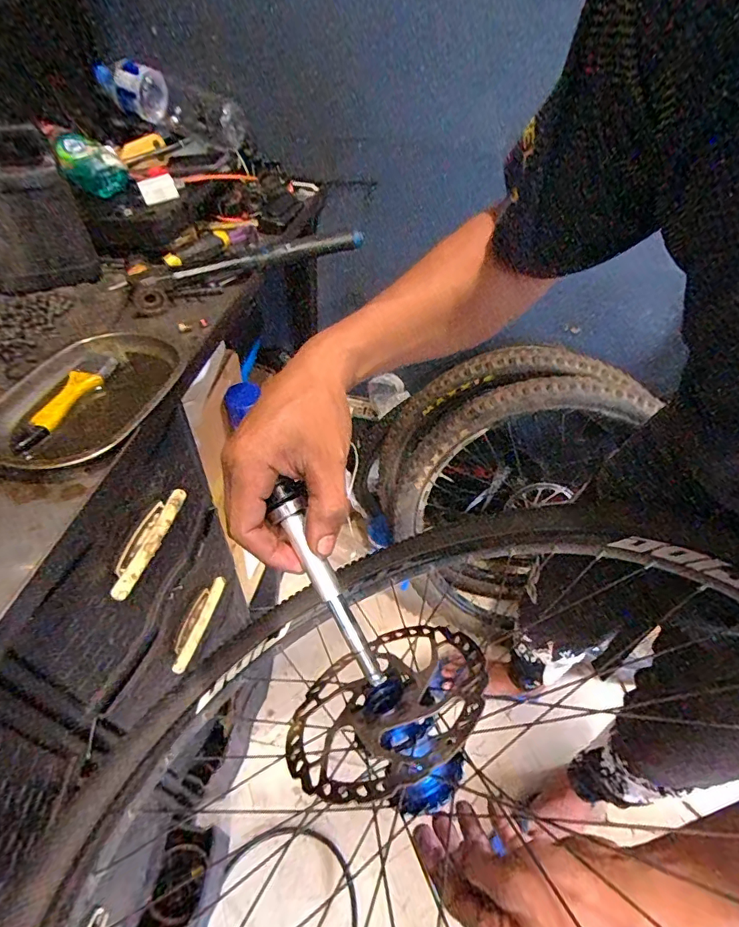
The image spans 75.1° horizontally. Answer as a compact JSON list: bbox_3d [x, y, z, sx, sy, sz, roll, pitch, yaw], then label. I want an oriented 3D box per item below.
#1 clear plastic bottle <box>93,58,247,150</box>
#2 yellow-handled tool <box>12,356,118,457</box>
[{"bbox_3d":[-0.345,-0.642,0.863,0.257,0.093,0.104,17,44,-6],"label":"clear plastic bottle"},{"bbox_3d":[-0.318,-0.064,0.500,0.029,0.017,0.150,12,49,6],"label":"yellow-handled tool"}]

